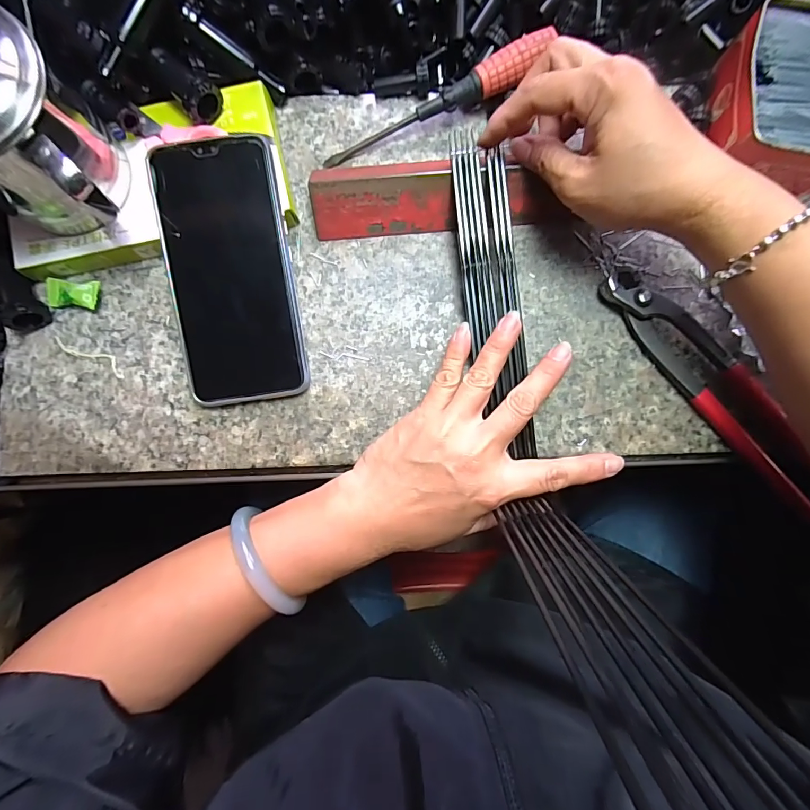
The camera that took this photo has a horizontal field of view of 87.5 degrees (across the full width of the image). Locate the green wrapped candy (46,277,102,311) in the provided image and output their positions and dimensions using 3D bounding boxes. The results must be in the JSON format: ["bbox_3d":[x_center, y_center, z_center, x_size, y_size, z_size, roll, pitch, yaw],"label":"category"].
[{"bbox_3d":[-0.219,-0.073,0.277,0.034,0.008,0.019,5,86,-1],"label":"green wrapped candy"}]

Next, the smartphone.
[{"bbox_3d":[-0.108,-0.080,0.263,0.074,0.006,0.156,-7,96,0],"label":"smartphone"}]

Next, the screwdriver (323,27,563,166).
[{"bbox_3d":[0.020,-0.199,0.281,0.159,0.015,0.020,-20,91,13],"label":"screwdriver"}]

